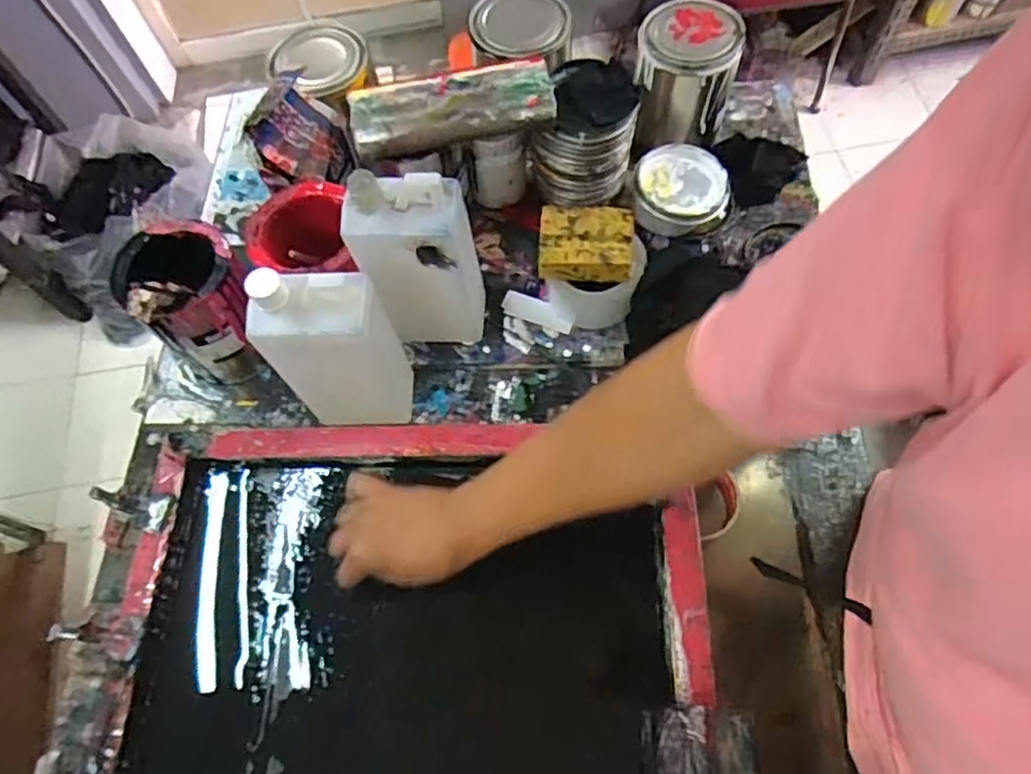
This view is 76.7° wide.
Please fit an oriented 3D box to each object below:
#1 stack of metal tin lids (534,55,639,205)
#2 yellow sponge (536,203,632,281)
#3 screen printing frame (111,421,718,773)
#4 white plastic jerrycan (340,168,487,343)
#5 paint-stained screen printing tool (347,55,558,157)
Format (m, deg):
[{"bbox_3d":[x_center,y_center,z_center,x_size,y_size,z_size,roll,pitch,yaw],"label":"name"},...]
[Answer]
[{"bbox_3d":[0.074,-0.268,0.692,0.104,0.115,0.097,6,65,7],"label":"stack of metal tin lids"},{"bbox_3d":[0.072,-0.145,0.655,0.095,0.036,0.073,4,65,6],"label":"yellow sponge"},{"bbox_3d":[-0.092,0.231,0.549,0.474,0.048,0.399,0,67,10],"label":"screen printing frame"},{"bbox_3d":[-0.085,-0.103,0.601,0.103,0.216,0.049,-9,64,0],"label":"white plastic jerrycan"},{"bbox_3d":[-0.061,-0.274,0.632,0.193,0.019,0.085,-13,65,-2],"label":"paint-stained screen printing tool"}]

